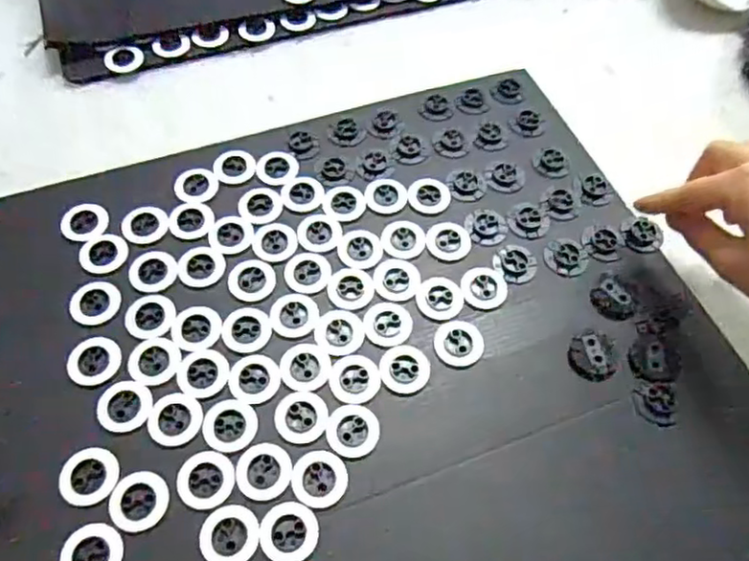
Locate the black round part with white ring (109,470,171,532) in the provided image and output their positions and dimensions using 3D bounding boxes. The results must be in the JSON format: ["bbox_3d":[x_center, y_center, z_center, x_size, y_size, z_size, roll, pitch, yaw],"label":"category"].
[{"bbox_3d":[-0.120,0.112,0.318,0.028,0.004,0.028,1,59,-1],"label":"black round part with white ring"}]

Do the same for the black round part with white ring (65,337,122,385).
[{"bbox_3d":[-0.159,0.045,0.355,0.026,0.004,0.029,20,61,10],"label":"black round part with white ring"}]

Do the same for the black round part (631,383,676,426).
[{"bbox_3d":[0.158,0.069,0.351,0.022,0.004,0.022,-2,59,-3],"label":"black round part"}]

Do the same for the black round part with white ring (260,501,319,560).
[{"bbox_3d":[-0.043,0.127,0.315,0.028,0.006,0.028,1,59,-1],"label":"black round part with white ring"}]

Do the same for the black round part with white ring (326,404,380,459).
[{"bbox_3d":[-0.012,0.081,0.340,0.028,0.004,0.028,1,59,-1],"label":"black round part with white ring"}]

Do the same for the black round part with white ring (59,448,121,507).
[{"bbox_3d":[-0.147,0.101,0.324,0.028,0.004,0.028,-4,59,-4],"label":"black round part with white ring"}]

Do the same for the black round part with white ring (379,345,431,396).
[{"bbox_3d":[0.018,0.050,0.357,0.028,0.004,0.029,1,59,-1],"label":"black round part with white ring"}]

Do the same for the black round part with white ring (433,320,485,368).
[{"bbox_3d":[0.050,0.036,0.367,0.029,0.004,0.028,1,59,-1],"label":"black round part with white ring"}]

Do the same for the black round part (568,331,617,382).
[{"bbox_3d":[0.127,0.043,0.363,0.026,0.004,0.029,12,60,6],"label":"black round part"}]

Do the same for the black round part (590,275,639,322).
[{"bbox_3d":[0.149,0.011,0.390,0.027,0.004,0.030,20,61,10],"label":"black round part"}]

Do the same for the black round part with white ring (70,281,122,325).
[{"bbox_3d":[-0.168,0.013,0.378,0.028,0.004,0.029,1,59,-1],"label":"black round part with white ring"}]

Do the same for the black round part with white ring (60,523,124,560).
[{"bbox_3d":[-0.138,0.133,0.305,0.027,0.004,0.028,1,59,-1],"label":"black round part with white ring"}]

